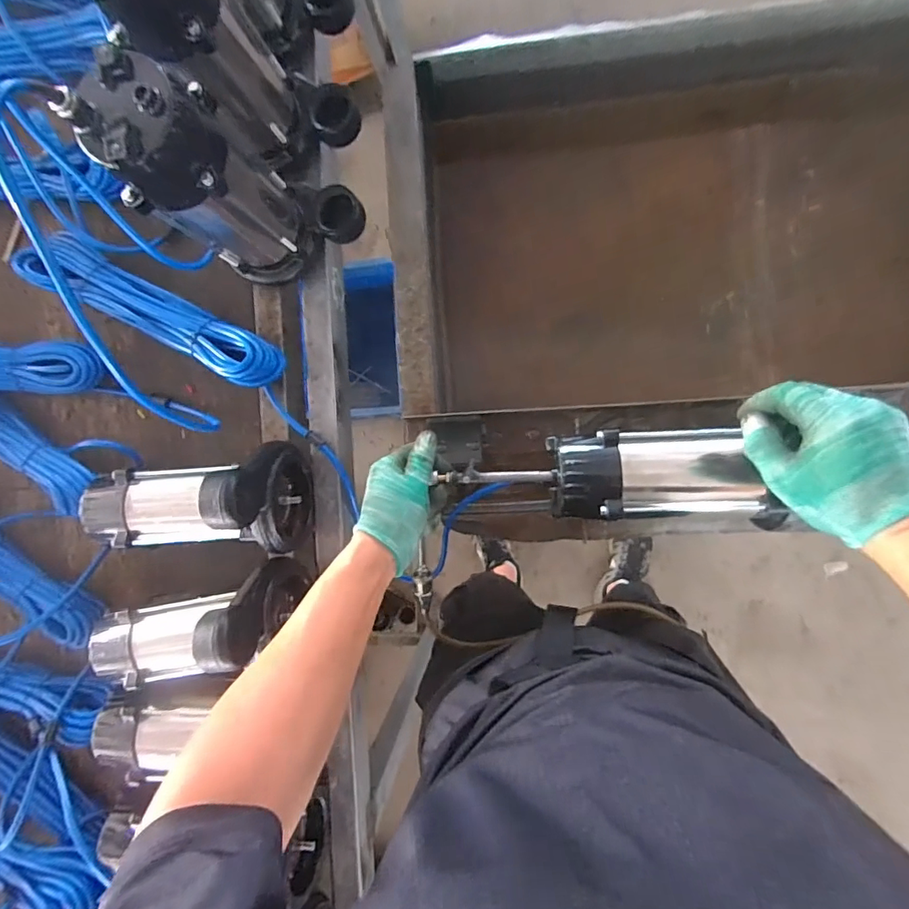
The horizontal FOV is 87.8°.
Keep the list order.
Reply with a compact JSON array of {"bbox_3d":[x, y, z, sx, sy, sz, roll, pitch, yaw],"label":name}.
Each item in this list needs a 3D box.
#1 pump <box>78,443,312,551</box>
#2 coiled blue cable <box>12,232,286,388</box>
[{"bbox_3d":[-0.298,0.057,0.517,0.226,0.158,0.120,-3,90,6],"label":"pump"},{"bbox_3d":[-0.351,-0.170,0.569,0.325,0.062,0.065,27,93,5],"label":"coiled blue cable"}]

